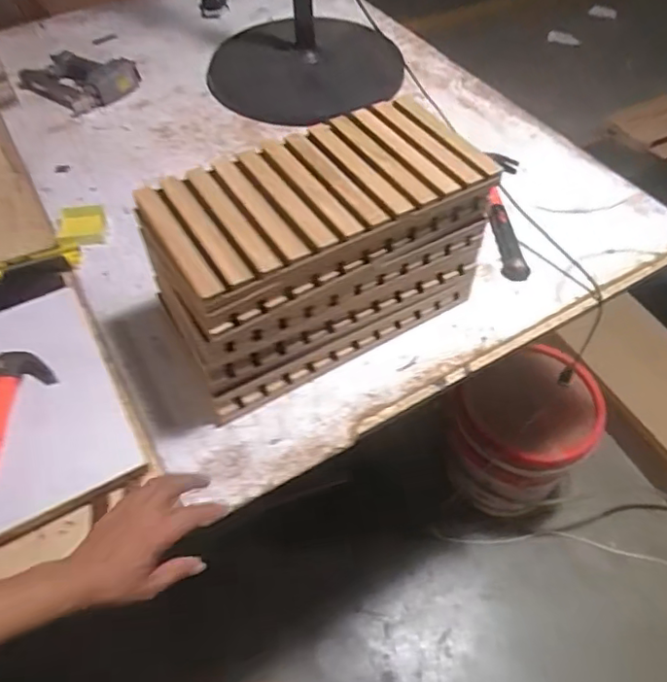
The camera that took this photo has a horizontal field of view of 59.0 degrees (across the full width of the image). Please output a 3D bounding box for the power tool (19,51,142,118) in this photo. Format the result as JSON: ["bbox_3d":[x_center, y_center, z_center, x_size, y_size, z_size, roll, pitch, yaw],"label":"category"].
[{"bbox_3d":[-0.466,-0.469,1.051,0.203,0.047,0.132,17,55,13],"label":"power tool"}]

